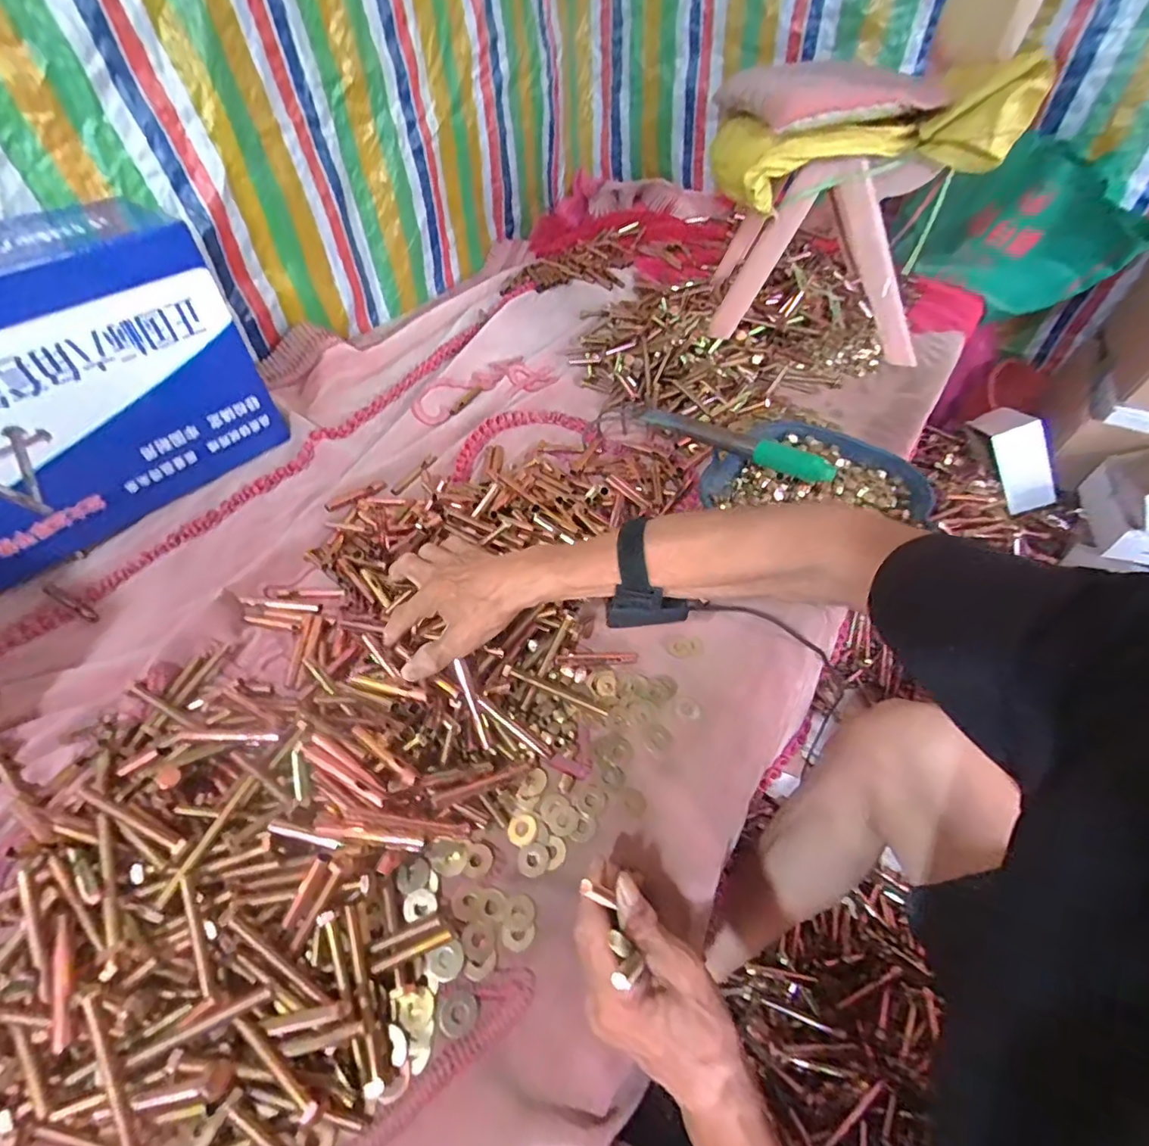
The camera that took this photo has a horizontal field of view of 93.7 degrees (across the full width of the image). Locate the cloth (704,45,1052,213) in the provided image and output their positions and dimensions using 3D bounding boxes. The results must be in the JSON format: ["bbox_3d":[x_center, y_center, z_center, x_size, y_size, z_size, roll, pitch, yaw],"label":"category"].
[{"bbox_3d":[0.393,-0.607,0.743,0.339,0.140,0.230,-6,49,-2],"label":"cloth"}]

